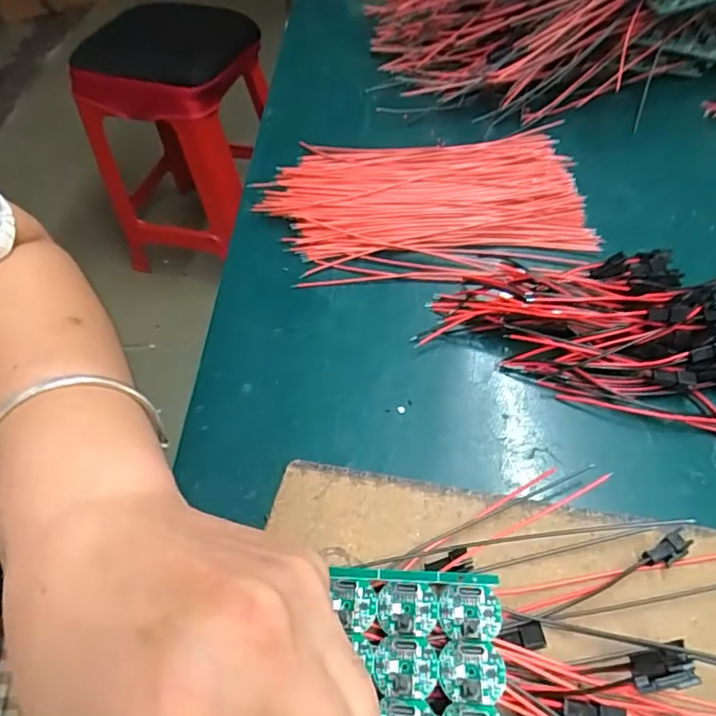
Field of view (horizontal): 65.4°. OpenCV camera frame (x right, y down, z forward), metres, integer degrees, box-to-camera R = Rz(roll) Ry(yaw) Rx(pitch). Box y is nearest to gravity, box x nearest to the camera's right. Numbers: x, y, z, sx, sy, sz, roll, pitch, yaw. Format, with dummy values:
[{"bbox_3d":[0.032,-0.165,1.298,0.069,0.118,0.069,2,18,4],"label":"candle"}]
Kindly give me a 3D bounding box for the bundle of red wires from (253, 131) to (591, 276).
[{"bbox_3d":[0.038,-0.111,0.365,0.199,0.008,0.117,-2,52,2],"label":"bundle of red wires"}]

